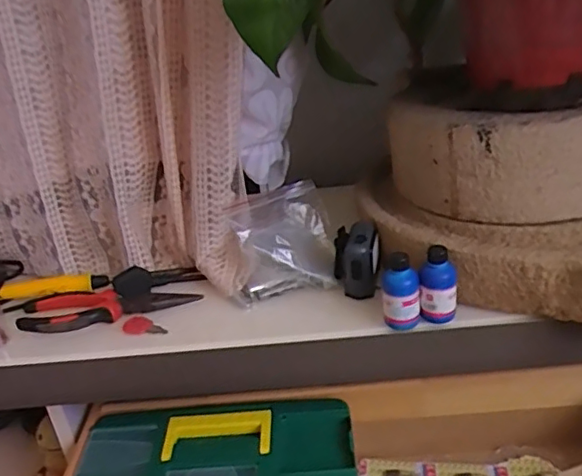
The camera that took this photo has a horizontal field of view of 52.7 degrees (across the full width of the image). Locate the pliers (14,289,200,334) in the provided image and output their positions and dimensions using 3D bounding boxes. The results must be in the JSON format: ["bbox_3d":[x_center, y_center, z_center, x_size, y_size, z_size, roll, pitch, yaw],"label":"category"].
[{"bbox_3d":[-0.164,0.060,0.540,0.151,0.022,0.054,-13,27,-12],"label":"pliers"}]

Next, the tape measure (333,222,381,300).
[{"bbox_3d":[0.058,0.020,0.518,0.041,0.053,0.046,-4,26,6],"label":"tape measure"}]

